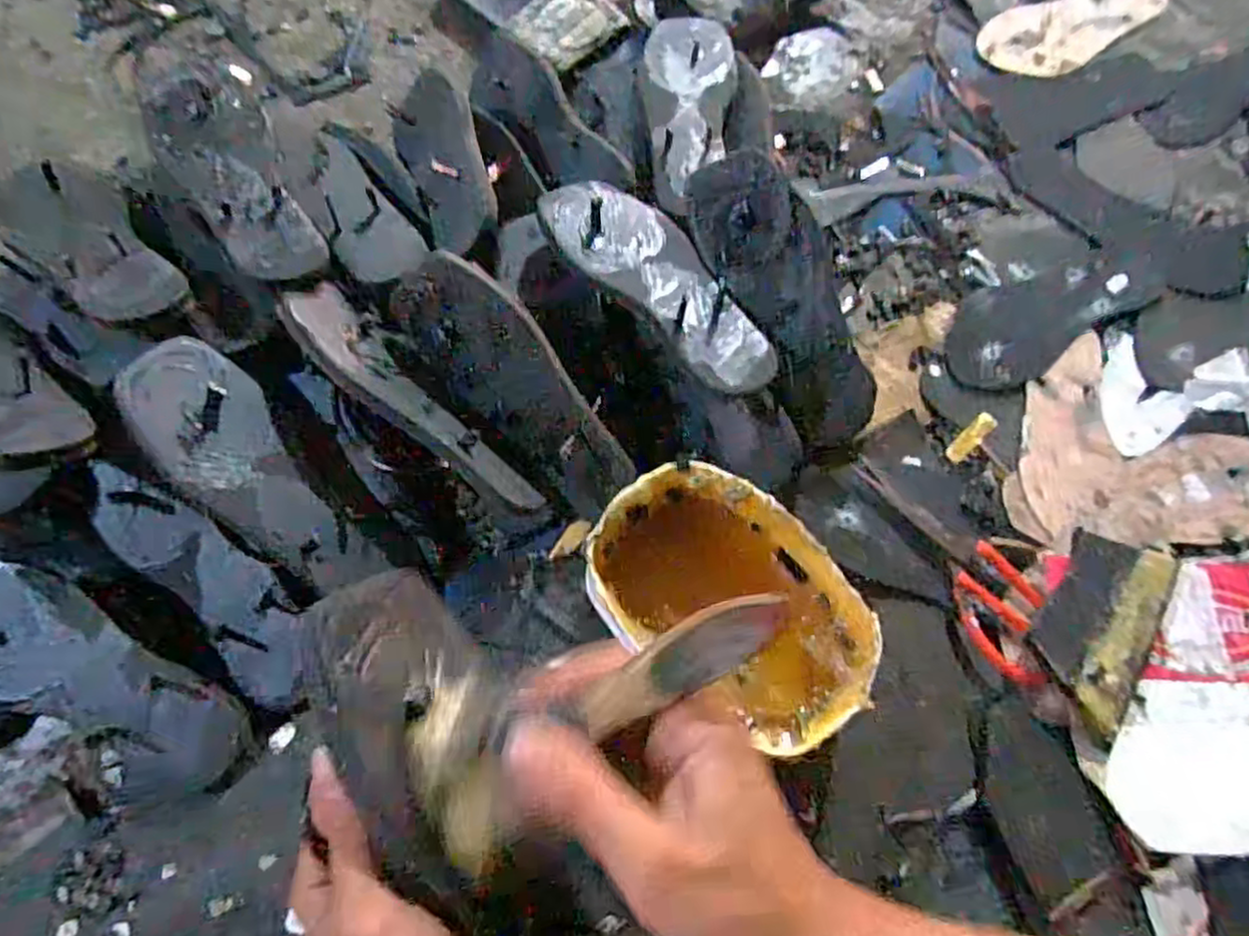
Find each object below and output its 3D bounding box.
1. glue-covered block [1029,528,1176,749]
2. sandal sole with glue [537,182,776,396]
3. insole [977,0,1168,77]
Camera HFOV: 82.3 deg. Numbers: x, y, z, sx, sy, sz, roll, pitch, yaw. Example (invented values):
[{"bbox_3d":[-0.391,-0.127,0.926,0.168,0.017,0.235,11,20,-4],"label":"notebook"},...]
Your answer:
[{"bbox_3d":[0.349,0.113,0.524,0.074,0.021,0.148,32,72,11],"label":"glue-covered block"},{"bbox_3d":[0.028,-0.145,0.539,0.079,0.028,0.231,-39,78,-15],"label":"sandal sole with glue"},{"bbox_3d":[0.491,-0.482,0.772,0.215,0.010,0.094,-21,71,-9],"label":"insole"}]

